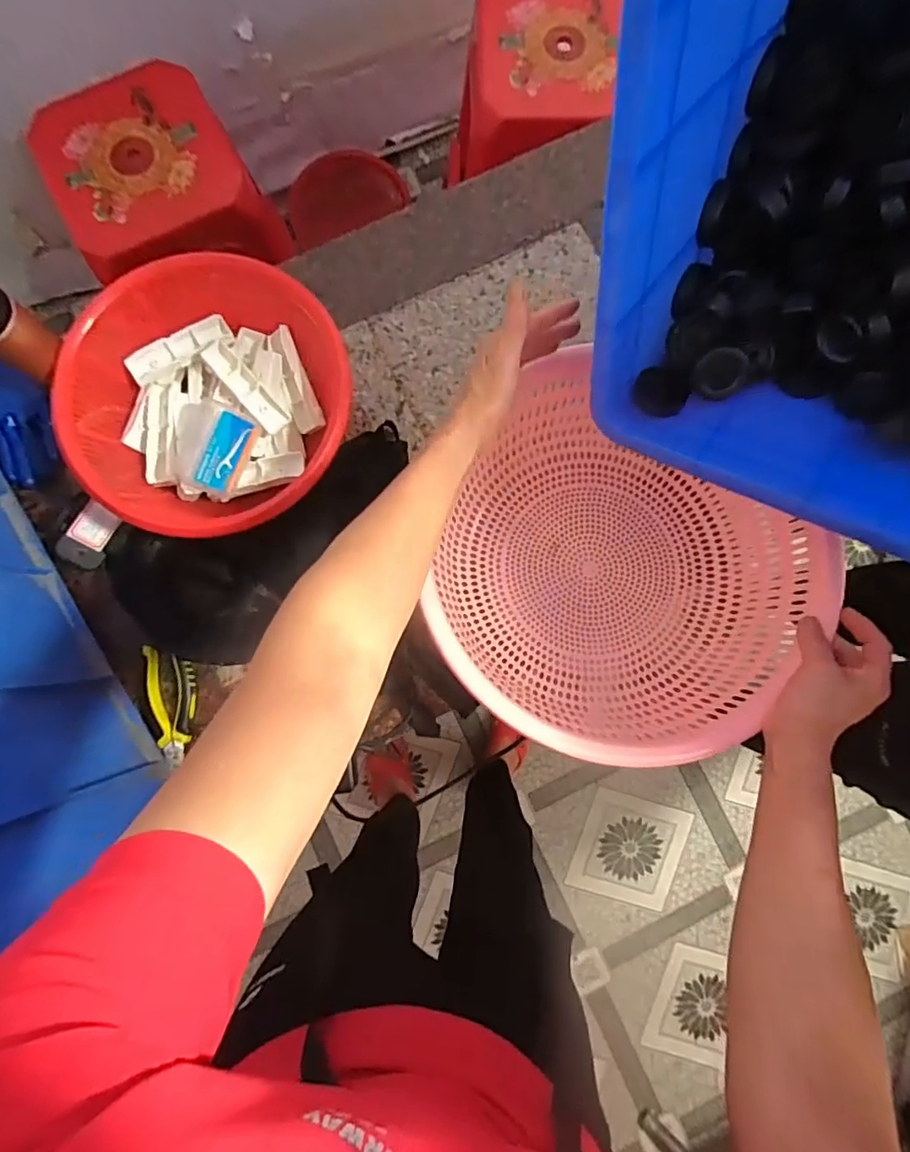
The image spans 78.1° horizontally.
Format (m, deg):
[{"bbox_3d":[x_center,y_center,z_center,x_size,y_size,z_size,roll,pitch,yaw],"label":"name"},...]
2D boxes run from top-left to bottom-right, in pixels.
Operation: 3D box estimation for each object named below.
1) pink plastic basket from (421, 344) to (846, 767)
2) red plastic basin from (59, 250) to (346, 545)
[{"bbox_3d":[0.155,0.005,0.572,0.332,0.181,0.308,29,85,1],"label":"pink plastic basket"},{"bbox_3d":[-0.261,-0.203,0.618,0.285,0.120,0.291,0,85,-1],"label":"red plastic basin"}]

